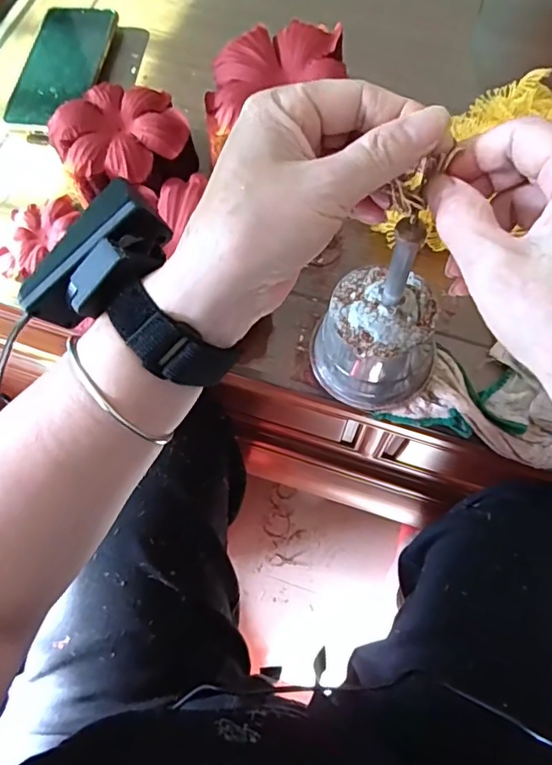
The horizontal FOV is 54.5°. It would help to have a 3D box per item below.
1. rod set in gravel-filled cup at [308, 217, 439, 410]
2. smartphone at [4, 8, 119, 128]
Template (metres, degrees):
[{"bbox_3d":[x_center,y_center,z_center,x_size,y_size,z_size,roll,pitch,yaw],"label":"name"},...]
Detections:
[{"bbox_3d":[0.066,-0.040,0.331,0.084,0.139,0.070,28,73,12],"label":"rod set in gravel-filled cup"},{"bbox_3d":[-0.200,-0.300,0.502,0.067,0.010,0.151,12,71,-2],"label":"smartphone"}]

